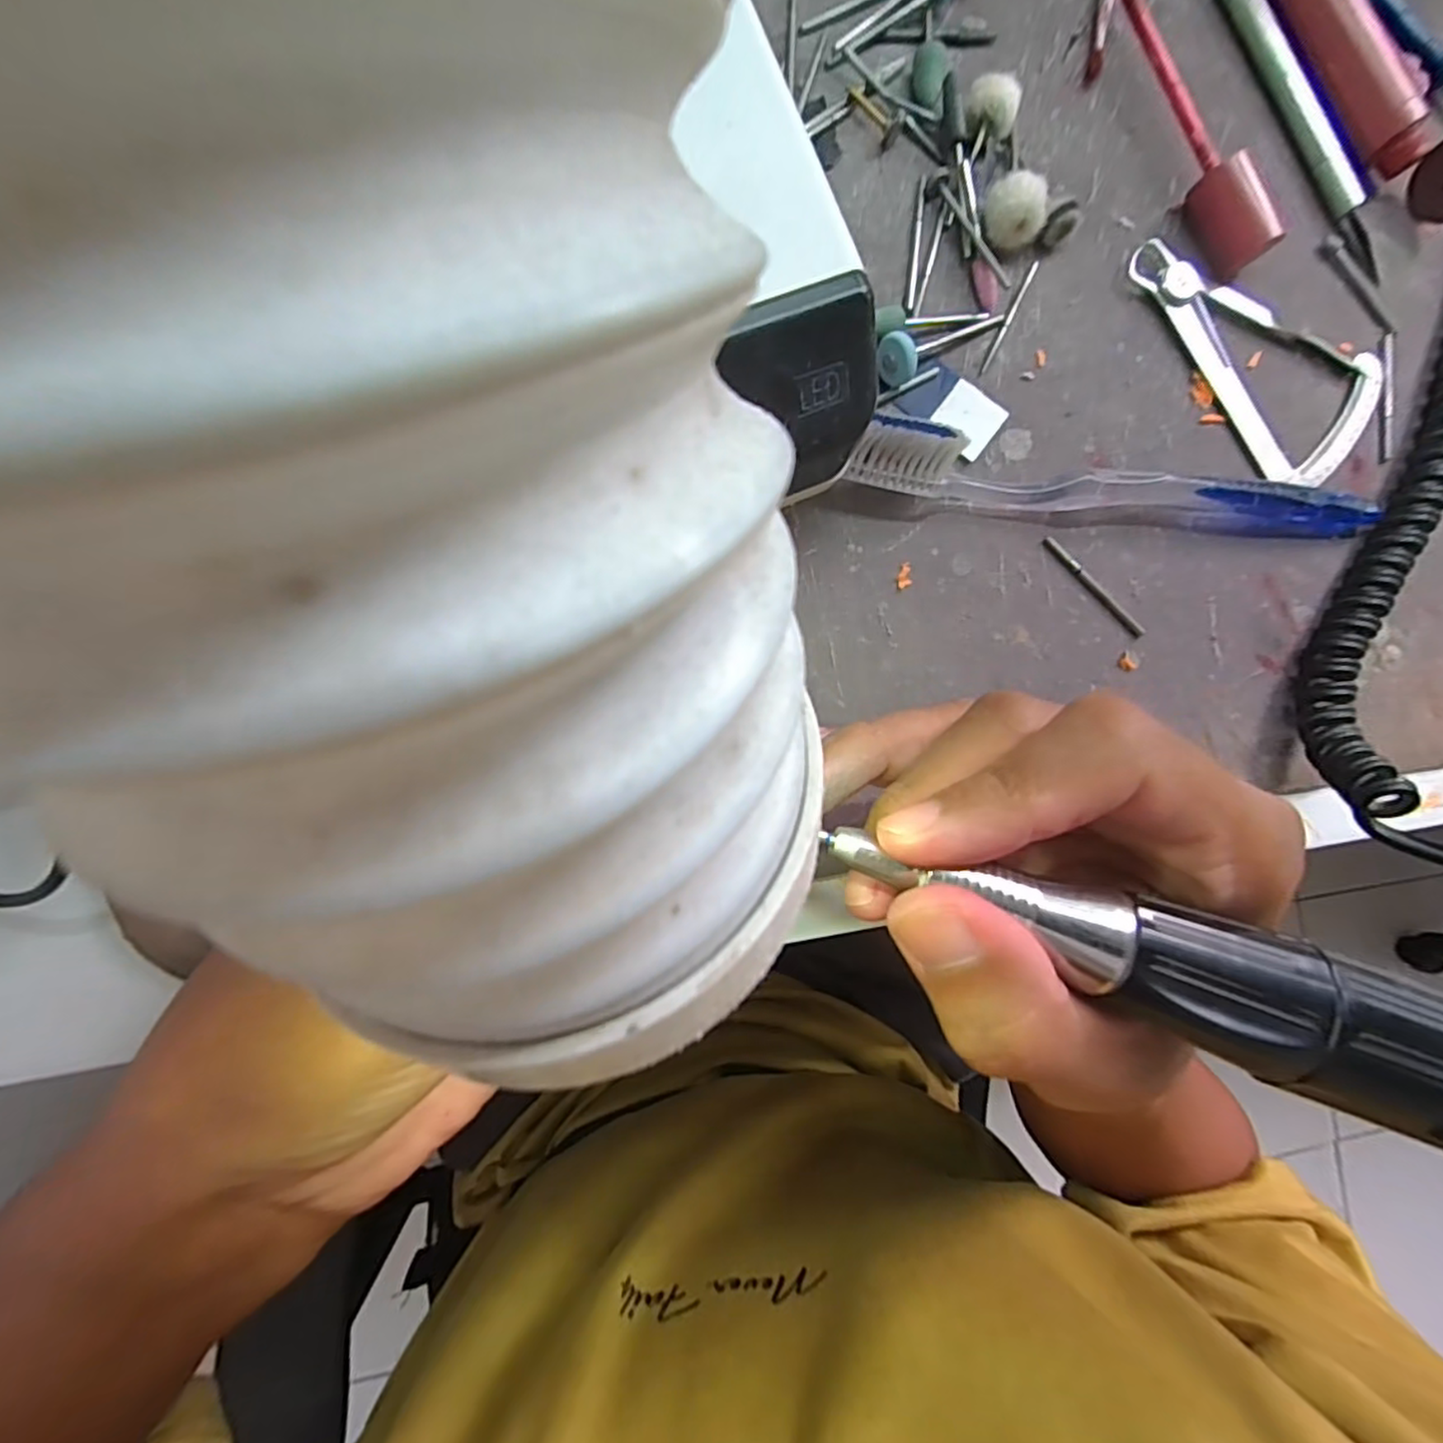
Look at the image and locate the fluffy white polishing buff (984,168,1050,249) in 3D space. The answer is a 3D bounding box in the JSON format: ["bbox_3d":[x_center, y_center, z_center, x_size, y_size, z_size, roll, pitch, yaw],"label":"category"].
[{"bbox_3d":[0.090,-0.156,0.203,0.016,0.016,0.015,-8,89,-8],"label":"fluffy white polishing buff"}]

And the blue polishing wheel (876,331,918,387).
[{"bbox_3d":[0.052,-0.108,0.196,0.013,0.014,0.004,42,60,5],"label":"blue polishing wheel"}]

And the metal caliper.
[{"bbox_3d":[0.184,-0.128,0.220,0.057,0.006,0.095,-35,92,-7],"label":"metal caliper"}]

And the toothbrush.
[{"bbox_3d":[0.127,-0.072,0.202,0.177,0.023,0.022,5,87,-7],"label":"toothbrush"}]

